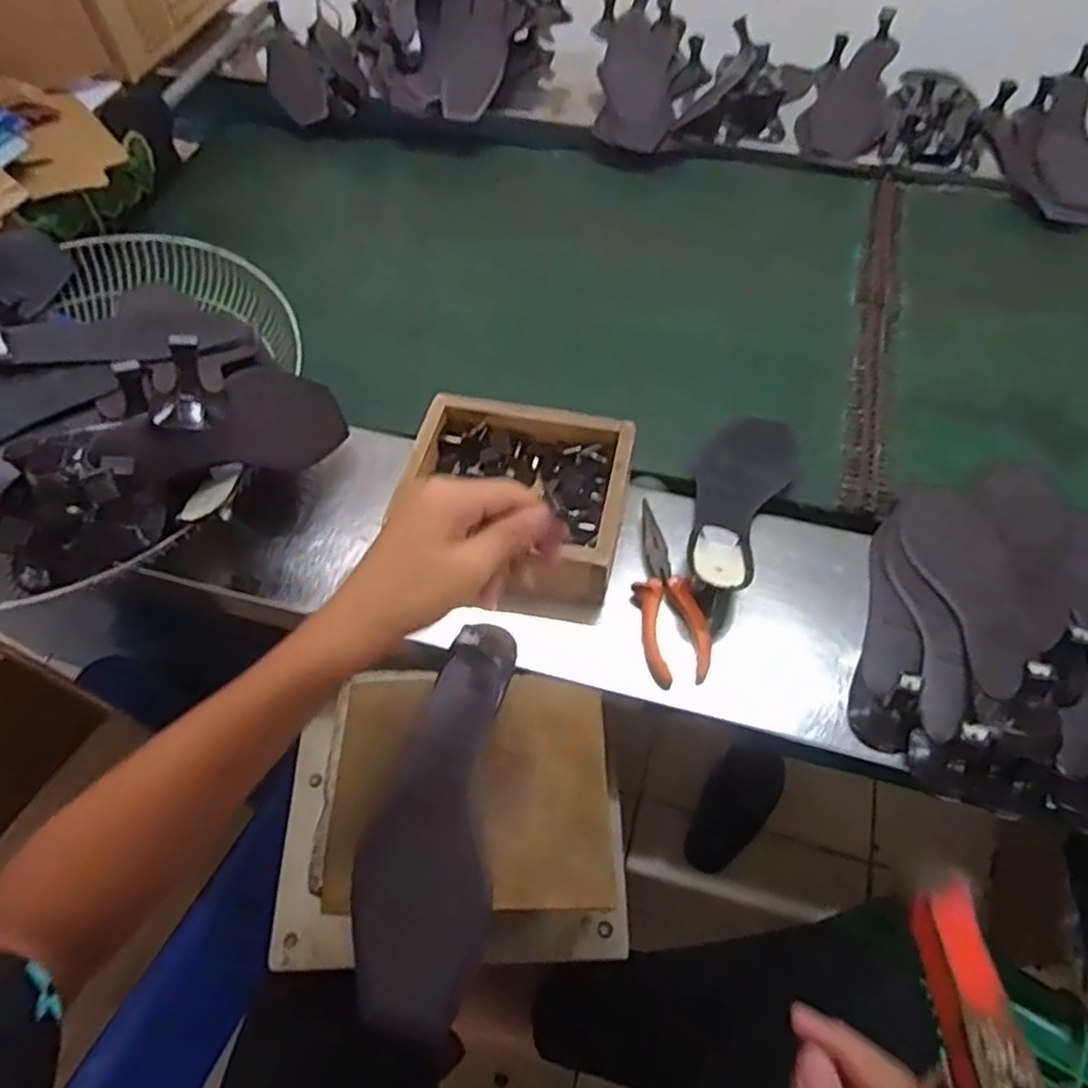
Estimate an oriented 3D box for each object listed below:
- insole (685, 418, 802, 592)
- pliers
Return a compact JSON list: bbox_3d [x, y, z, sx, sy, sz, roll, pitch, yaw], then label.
[{"bbox_3d":[0.166,-0.035,0.624,0.083,0.036,0.222,19,44,12],"label":"insole"},{"bbox_3d":[0.096,0.037,0.587,0.052,0.025,0.152,-8,58,-4],"label":"pliers"}]

